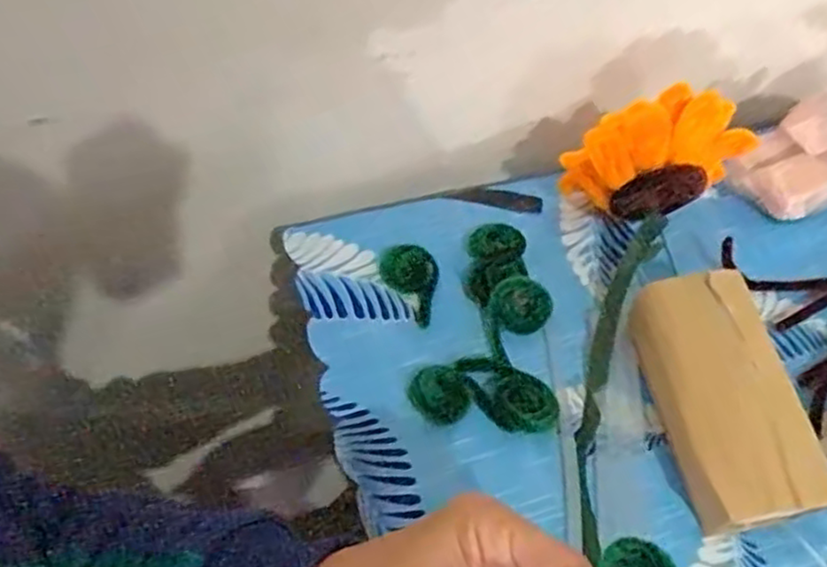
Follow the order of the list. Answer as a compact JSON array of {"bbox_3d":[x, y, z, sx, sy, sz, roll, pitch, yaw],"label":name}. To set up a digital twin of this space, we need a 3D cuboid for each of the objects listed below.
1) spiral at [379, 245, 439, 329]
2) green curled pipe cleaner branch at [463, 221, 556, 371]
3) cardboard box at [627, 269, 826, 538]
[{"bbox_3d":[0.003,-0.002,0.445,0.034,0.005,0.058,-28,61,-21],"label":"spiral"},{"bbox_3d":[0.058,0.003,0.437,0.045,0.016,0.091,-14,57,-13],"label":"green curled pipe cleaner branch"},{"bbox_3d":[0.168,0.063,0.382,0.064,0.056,0.132,-8,56,-9],"label":"cardboard box"}]

